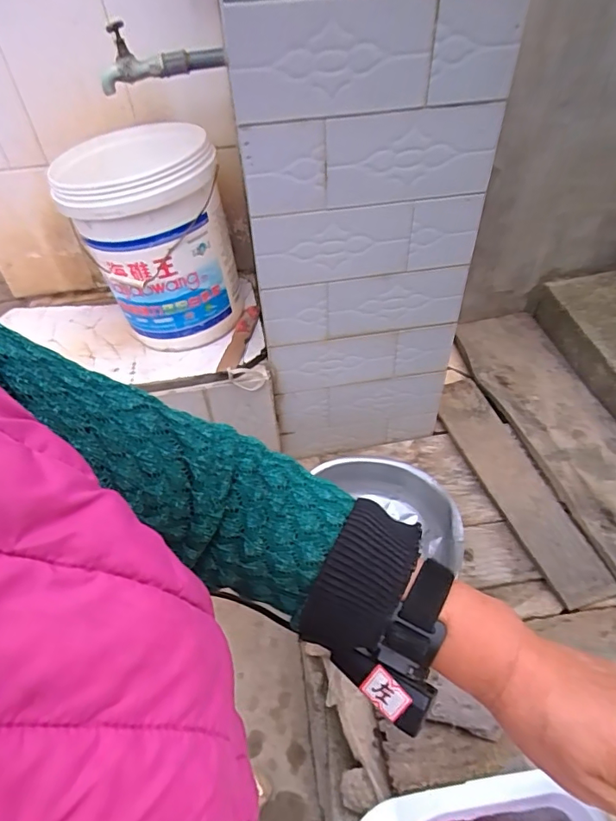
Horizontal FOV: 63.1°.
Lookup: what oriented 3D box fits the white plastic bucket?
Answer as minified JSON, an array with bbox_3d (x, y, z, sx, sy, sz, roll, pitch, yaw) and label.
[{"bbox_3d":[-0.319,-0.357,1.051,0.300,0.342,0.316,-2,46,2],"label":"white plastic bucket"}]

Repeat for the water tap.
[{"bbox_3d":[-0.239,-0.579,0.819,0.213,0.078,0.051,-9,46,-5],"label":"water tap"}]

